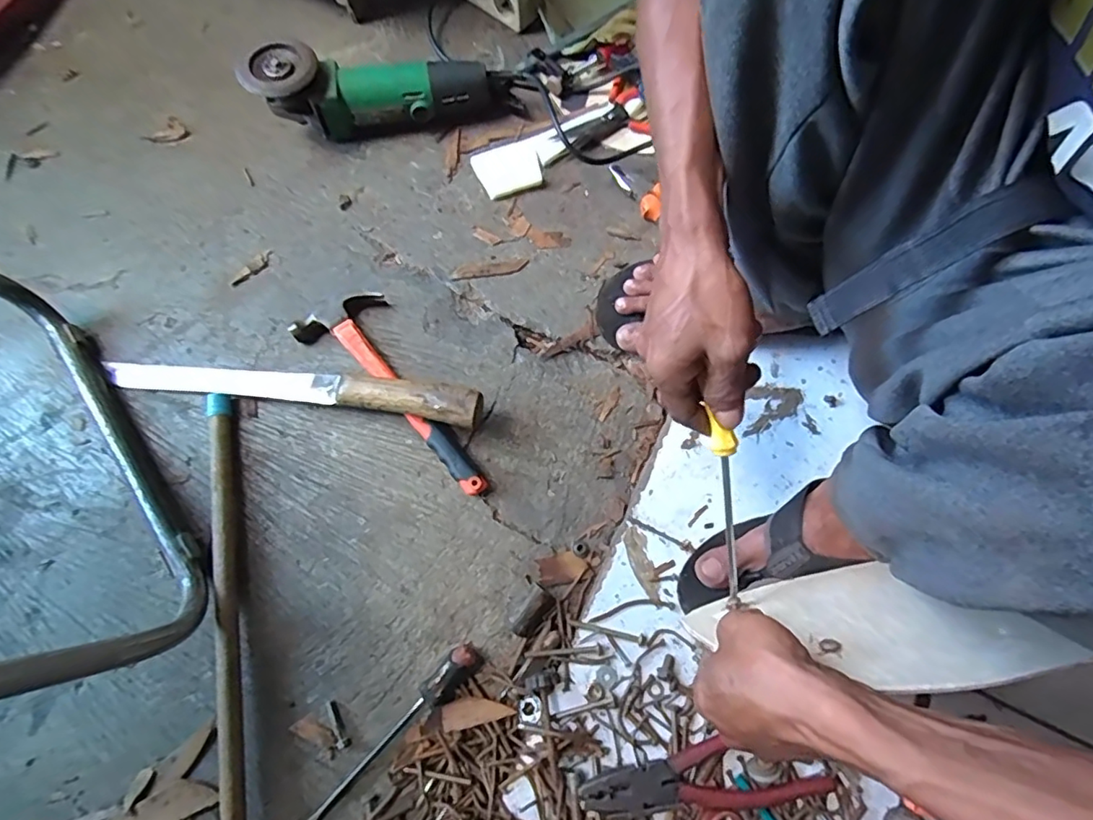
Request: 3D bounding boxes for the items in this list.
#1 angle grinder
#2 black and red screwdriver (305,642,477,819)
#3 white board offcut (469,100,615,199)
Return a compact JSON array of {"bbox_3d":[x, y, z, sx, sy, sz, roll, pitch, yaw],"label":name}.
[{"bbox_3d":[-0.198,-0.373,0.654,0.265,0.090,0.070,-11,71,-5],"label":"angle grinder"},{"bbox_3d":[-0.133,0.279,0.482,0.022,0.021,0.193,41,75,13],"label":"black and red screwdriver"},{"bbox_3d":[0.003,-0.316,0.682,0.187,0.014,0.076,-22,72,-8],"label":"white board offcut"}]

